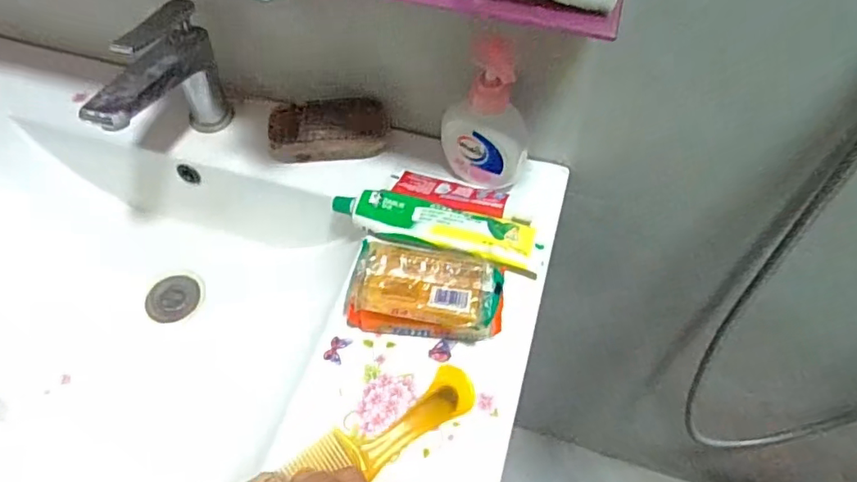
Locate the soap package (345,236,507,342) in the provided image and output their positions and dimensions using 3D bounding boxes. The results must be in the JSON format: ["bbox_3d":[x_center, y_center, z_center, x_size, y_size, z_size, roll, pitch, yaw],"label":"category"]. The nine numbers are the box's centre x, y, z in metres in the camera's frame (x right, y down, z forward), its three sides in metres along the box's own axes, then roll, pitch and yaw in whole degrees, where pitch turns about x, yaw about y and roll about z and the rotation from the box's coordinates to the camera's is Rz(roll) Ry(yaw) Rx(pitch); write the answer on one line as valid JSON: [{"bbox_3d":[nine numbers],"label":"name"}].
[{"bbox_3d":[-0.001,0.048,0.470,0.123,0.063,0.079,8,58,4],"label":"soap package"}]

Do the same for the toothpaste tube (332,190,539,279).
[{"bbox_3d":[0.007,-0.017,0.536,0.197,0.019,0.053,15,59,8],"label":"toothpaste tube"}]

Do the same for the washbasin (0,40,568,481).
[{"bbox_3d":[-0.282,0.024,0.587,0.767,0.173,0.373,15,59,8],"label":"washbasin"}]

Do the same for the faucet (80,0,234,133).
[{"bbox_3d":[-0.263,-0.139,0.564,0.047,0.126,0.154,18,59,10],"label":"faucet"}]

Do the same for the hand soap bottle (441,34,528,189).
[{"bbox_3d":[0.055,-0.108,0.516,0.084,0.137,0.053,5,58,2],"label":"hand soap bottle"}]

